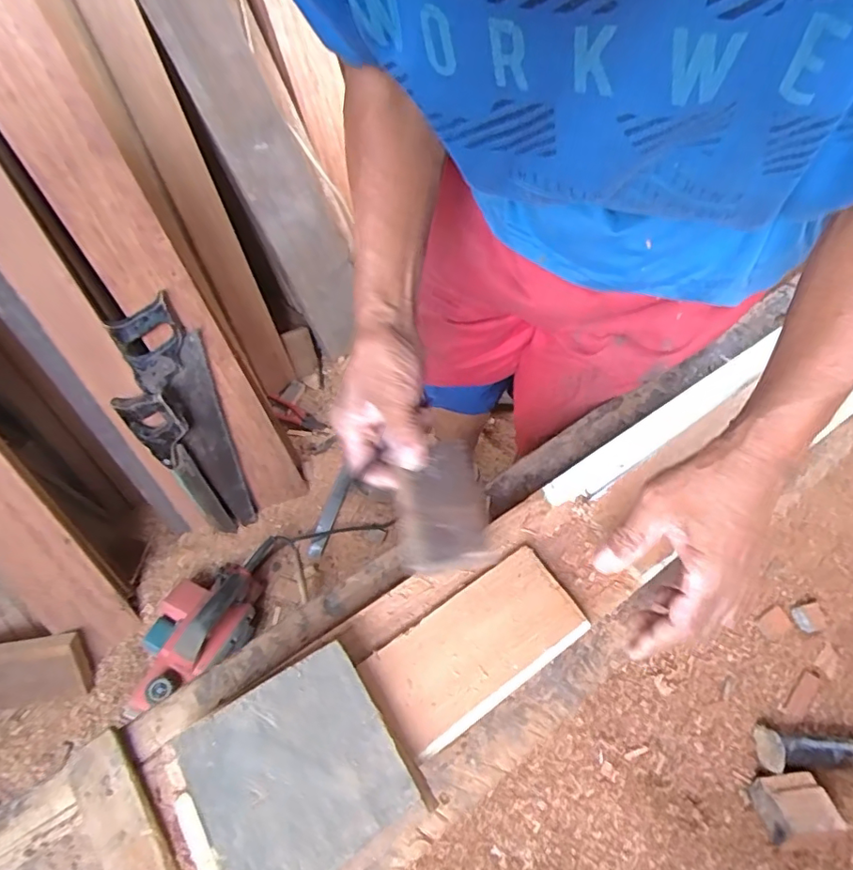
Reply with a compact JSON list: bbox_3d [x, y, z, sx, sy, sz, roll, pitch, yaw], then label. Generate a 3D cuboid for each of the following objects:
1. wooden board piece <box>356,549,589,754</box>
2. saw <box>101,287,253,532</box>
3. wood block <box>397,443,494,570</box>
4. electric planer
[{"bbox_3d":[0.035,0.145,0.376,0.147,0.008,0.073,-29,61,-20],"label":"wooden board piece"},{"bbox_3d":[-0.371,-0.007,0.915,0.103,0.457,0.034,-31,45,-23],"label":"saw"},{"bbox_3d":[0.009,0.051,0.393,0.058,0.012,0.102,-5,56,-5],"label":"wood block"},{"bbox_3d":[-0.373,0.303,0.901,0.140,0.131,0.327,13,56,7],"label":"electric planer"}]

